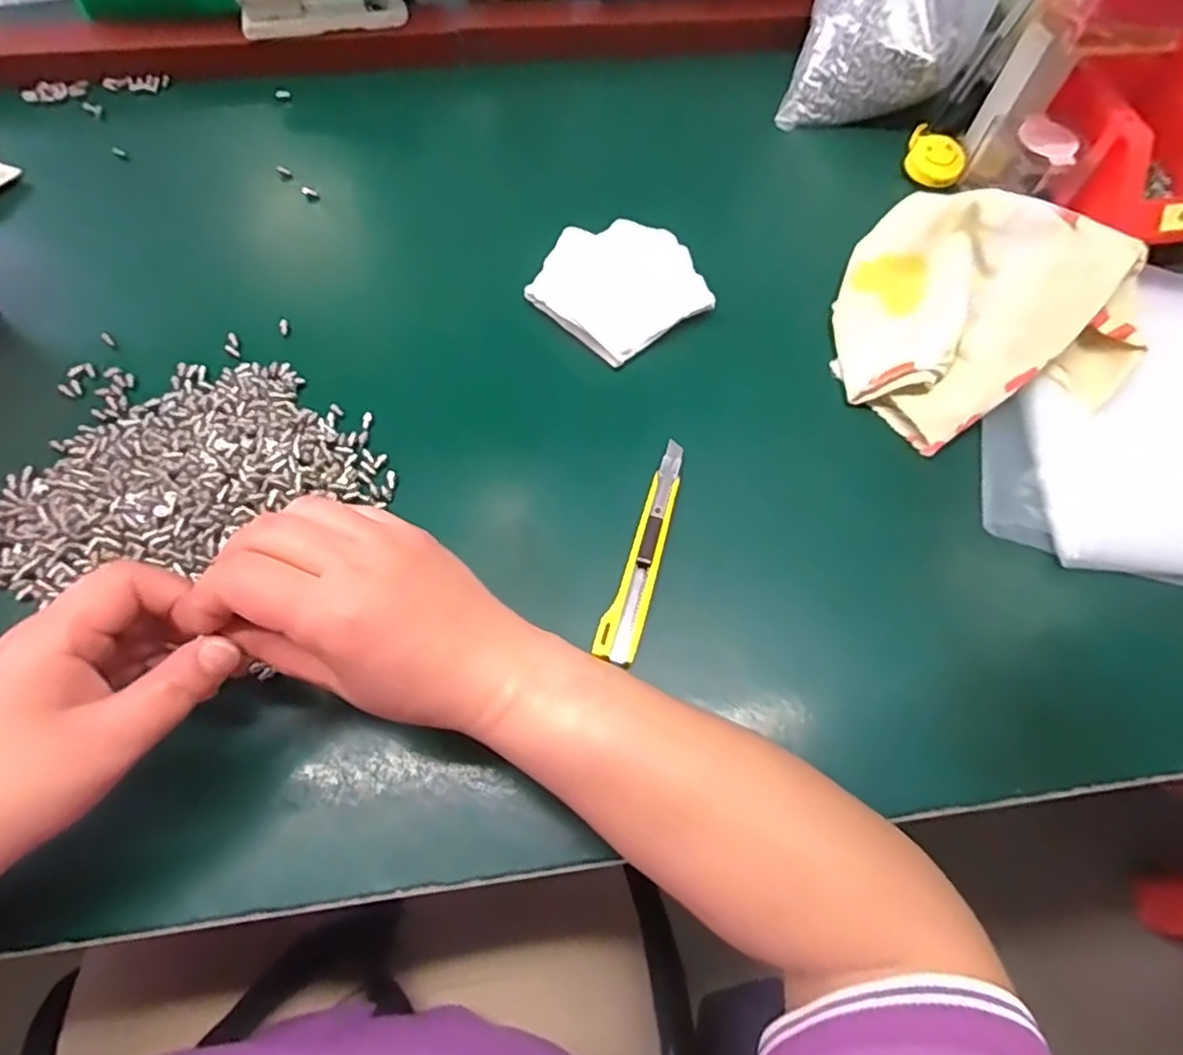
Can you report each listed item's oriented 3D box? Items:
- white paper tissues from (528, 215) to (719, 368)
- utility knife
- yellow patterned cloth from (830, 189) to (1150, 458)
[{"bbox_3d":[0.015,-0.164,0.449,0.100,0.017,0.107,-35,70,-18],"label":"white paper tissues"},{"bbox_3d":[0.030,0.010,0.370,0.021,0.006,0.133,16,64,5],"label":"utility knife"},{"bbox_3d":[0.238,-0.125,0.411,0.171,0.068,0.150,31,66,12],"label":"yellow patterned cloth"}]

